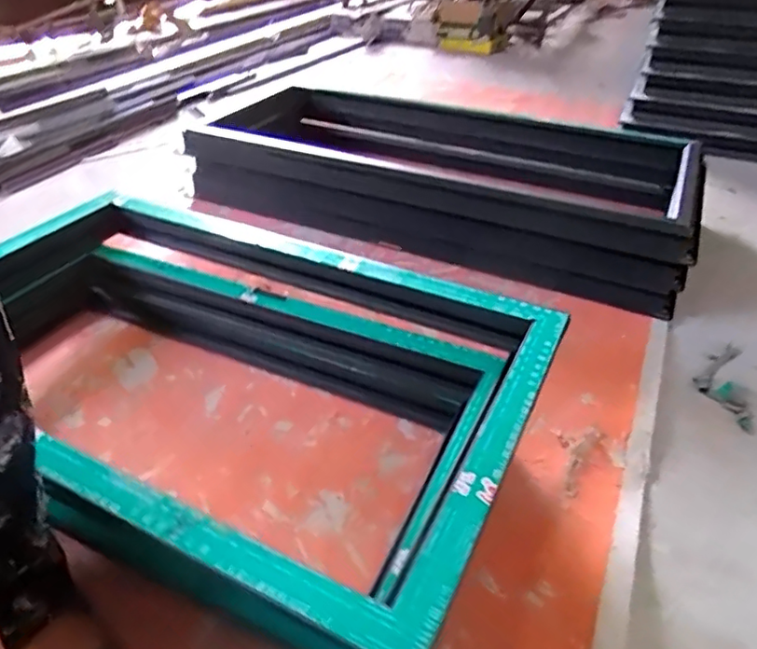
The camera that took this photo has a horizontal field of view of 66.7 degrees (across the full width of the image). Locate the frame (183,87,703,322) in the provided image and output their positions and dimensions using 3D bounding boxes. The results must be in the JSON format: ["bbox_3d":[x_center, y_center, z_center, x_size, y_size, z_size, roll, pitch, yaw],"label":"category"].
[{"bbox_3d":[0.156,-0.438,1.599,1.315,0.175,0.707,16,41,19],"label":"frame"}]

